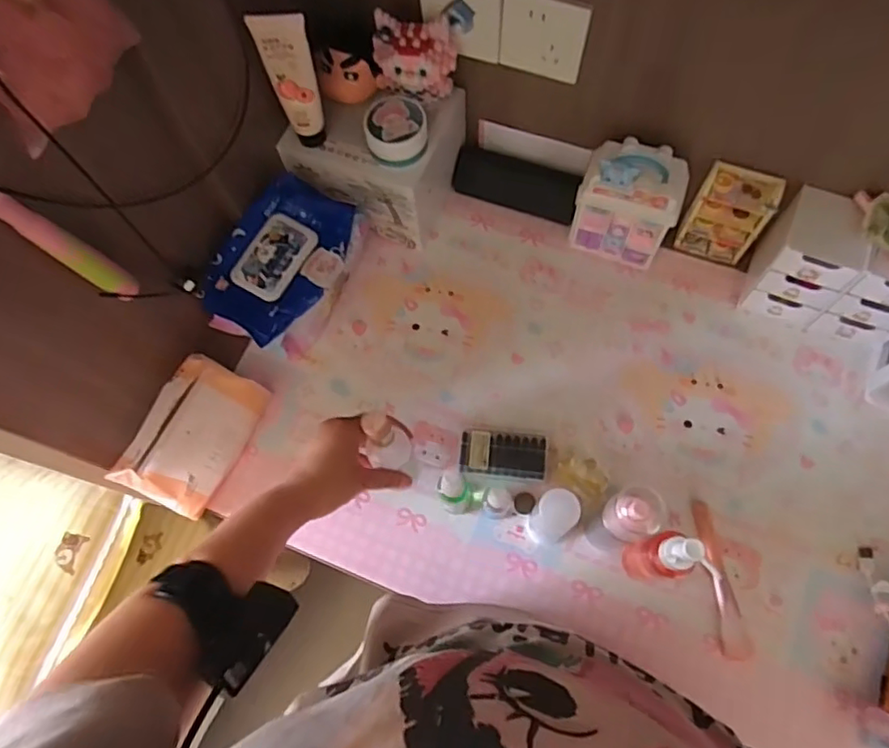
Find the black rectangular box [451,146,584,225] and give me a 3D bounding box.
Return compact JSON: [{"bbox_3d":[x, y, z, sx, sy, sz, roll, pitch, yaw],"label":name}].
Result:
[{"bbox_3d":[0.094,-0.245,0.786,0.161,0.053,0.044,18,71,10],"label":"black rectangular box"}]

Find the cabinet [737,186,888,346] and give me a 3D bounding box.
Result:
[{"bbox_3d":[0.438,-0.110,0.672,0.161,0.133,0.086,25,72,12],"label":"cabinet"}]

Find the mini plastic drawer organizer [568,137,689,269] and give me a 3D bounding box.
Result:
[{"bbox_3d":[0.216,-0.201,0.712,0.113,0.145,0.069,16,70,9],"label":"mini plastic drawer organizer"}]

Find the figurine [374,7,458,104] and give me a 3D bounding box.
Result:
[{"bbox_3d":[-0.033,-0.336,0.651,0.087,0.082,0.042,4,69,5],"label":"figurine"}]

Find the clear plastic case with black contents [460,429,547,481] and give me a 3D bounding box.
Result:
[{"bbox_3d":[0.065,0.090,0.674,0.093,0.019,0.051,5,69,5],"label":"clear plastic case with black contents"}]

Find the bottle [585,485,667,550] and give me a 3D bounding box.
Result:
[{"bbox_3d":[0.163,0.140,0.569,0.039,0.169,0.042,-1,69,3],"label":"bottle"}]

